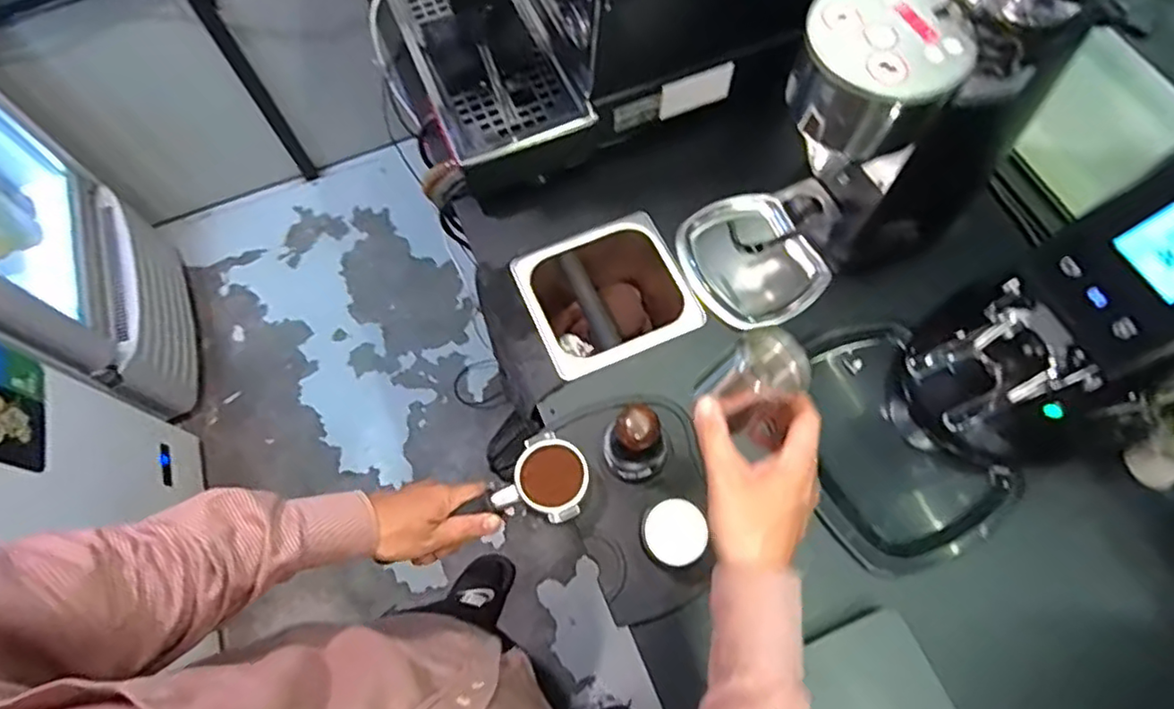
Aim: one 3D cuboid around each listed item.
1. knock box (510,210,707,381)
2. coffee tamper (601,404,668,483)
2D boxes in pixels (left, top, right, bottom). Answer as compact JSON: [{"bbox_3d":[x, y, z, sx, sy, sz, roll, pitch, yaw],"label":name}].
[{"bbox_3d":[0.023,-0.054,0.757,0.182,0.107,0.167,-23,69,-7],"label":"knock box"},{"bbox_3d":[0.045,0.082,0.587,0.059,0.091,0.051,-1,67,2],"label":"coffee tamper"}]

